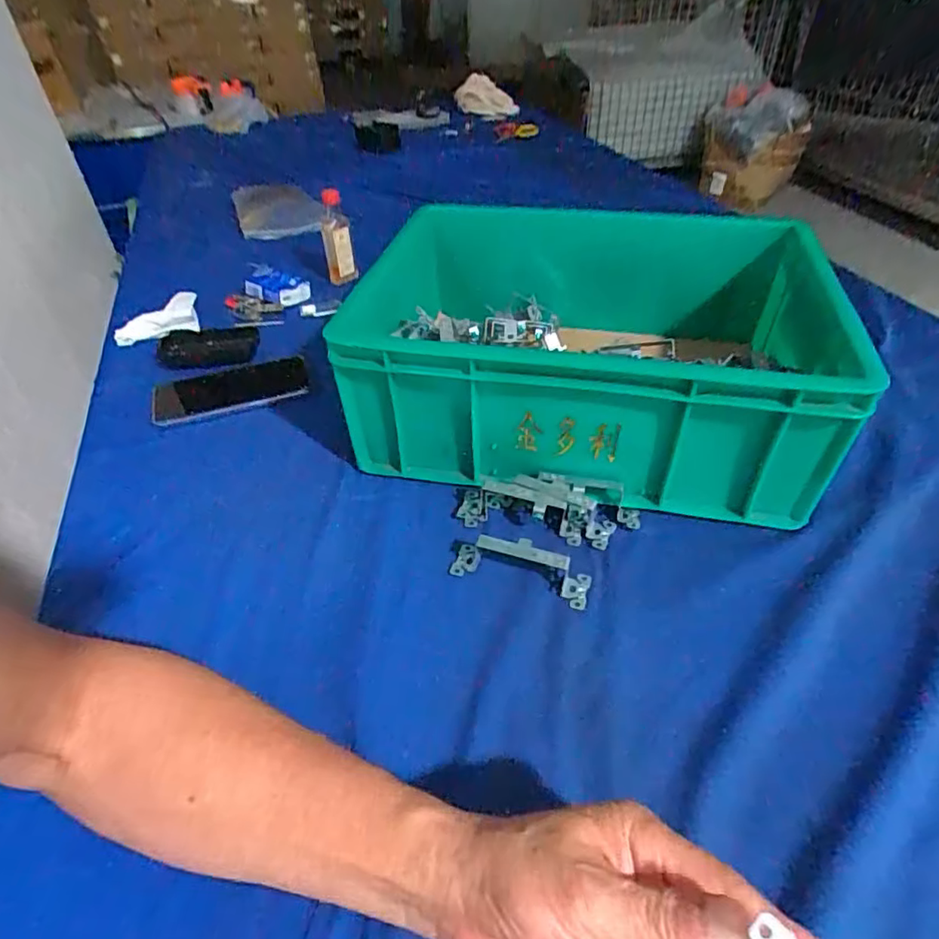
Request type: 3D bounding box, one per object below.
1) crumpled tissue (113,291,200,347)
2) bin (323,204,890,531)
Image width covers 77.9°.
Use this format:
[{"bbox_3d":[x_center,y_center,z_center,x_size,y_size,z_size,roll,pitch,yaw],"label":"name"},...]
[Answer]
[{"bbox_3d":[-0.382,-0.182,0.711,0.094,0.029,0.052,-7,43,-6],"label":"crumpled tissue"},{"bbox_3d":[0.103,-0.135,0.584,0.462,0.152,0.347,6,43,9],"label":"bin"}]

